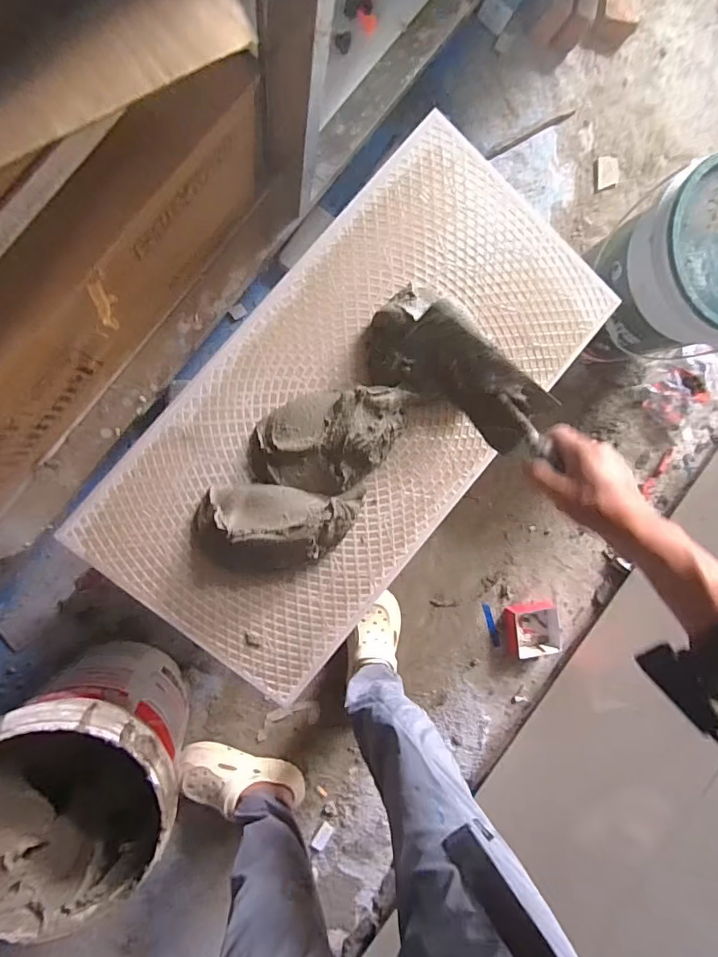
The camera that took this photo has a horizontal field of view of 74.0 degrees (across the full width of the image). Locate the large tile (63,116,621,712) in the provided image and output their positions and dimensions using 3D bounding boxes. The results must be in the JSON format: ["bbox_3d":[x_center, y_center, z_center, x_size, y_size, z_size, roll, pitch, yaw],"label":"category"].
[{"bbox_3d":[-0.003,-0.099,0.695,0.401,0.012,0.795,41,87,-8],"label":"large tile"}]

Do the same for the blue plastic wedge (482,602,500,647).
[{"bbox_3d":[0.336,0.372,1.205,0.021,0.006,0.117,-17,97,-6],"label":"blue plastic wedge"}]

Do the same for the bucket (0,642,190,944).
[{"bbox_3d":[-0.481,0.499,0.861,0.309,0.349,0.341,34,87,-9],"label":"bucket"}]

